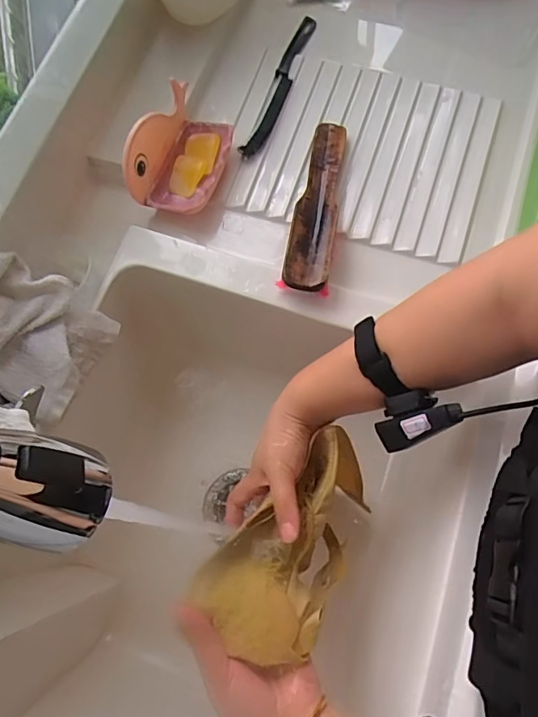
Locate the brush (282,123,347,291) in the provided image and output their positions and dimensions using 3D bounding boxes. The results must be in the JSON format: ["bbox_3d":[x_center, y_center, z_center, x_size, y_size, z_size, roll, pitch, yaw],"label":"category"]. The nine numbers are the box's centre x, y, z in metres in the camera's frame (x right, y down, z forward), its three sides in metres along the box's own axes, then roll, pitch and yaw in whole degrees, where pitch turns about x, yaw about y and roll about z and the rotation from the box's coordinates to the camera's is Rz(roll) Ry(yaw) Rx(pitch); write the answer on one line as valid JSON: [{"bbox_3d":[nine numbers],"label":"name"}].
[{"bbox_3d":[0.053,-0.171,0.537,0.046,0.037,0.218,9,74,4],"label":"brush"}]

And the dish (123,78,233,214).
[{"bbox_3d":[-0.094,-0.237,0.557,0.092,0.070,0.140,22,75,7],"label":"dish"}]

